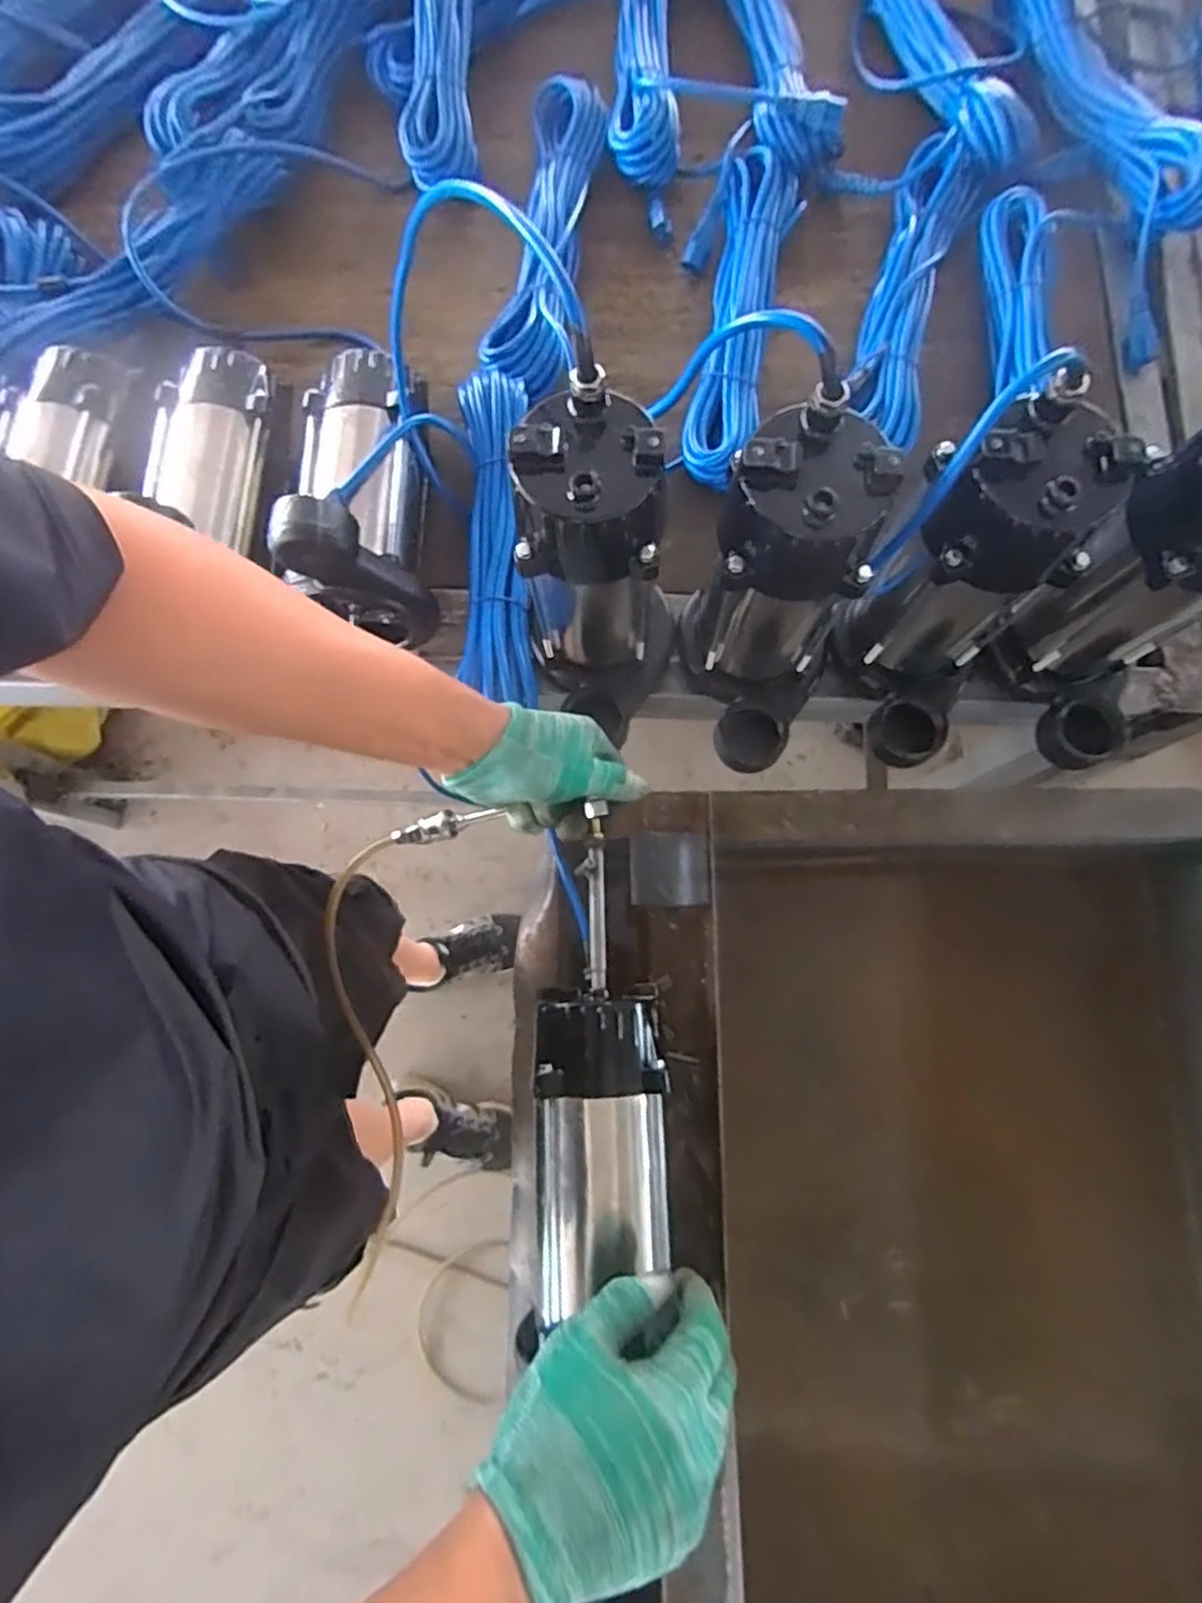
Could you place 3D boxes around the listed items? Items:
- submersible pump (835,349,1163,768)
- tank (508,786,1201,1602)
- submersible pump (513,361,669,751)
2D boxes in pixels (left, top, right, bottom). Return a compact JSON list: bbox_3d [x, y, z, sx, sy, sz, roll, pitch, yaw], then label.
[{"bbox_3d":[0.238,-0.132,0.469,0.124,0.237,0.126,36,81,8],"label":"submersible pump"},{"bbox_3d":[0.250,0.391,0.634,0.611,0.303,0.748,1,78,1],"label":"tank"},{"bbox_3d":[0.003,-0.143,0.481,0.113,0.225,0.143,-12,78,-1],"label":"submersible pump"}]

